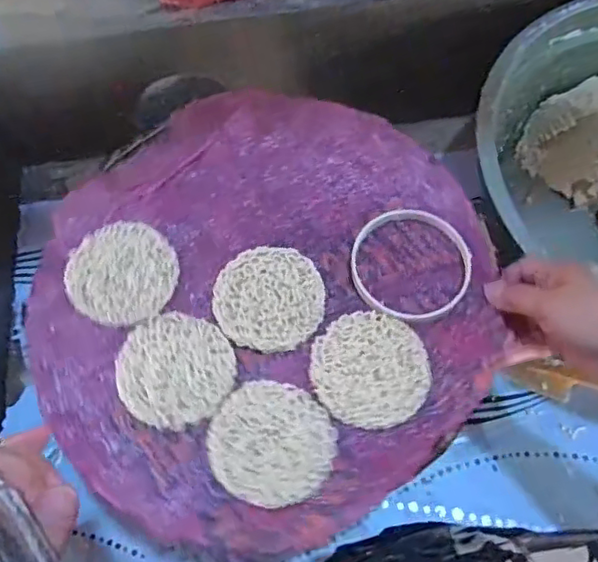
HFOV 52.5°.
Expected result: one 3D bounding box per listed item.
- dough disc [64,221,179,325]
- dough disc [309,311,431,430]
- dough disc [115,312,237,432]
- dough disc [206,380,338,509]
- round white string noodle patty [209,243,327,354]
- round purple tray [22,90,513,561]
[{"bbox_3d":[-0.133,-0.007,0.456,0.079,0.006,0.080,0,67,0],"label":"dough disc"},{"bbox_3d":[0.049,0.060,0.419,0.077,0.008,0.080,0,67,0],"label":"dough disc"},{"bbox_3d":[-0.087,0.060,0.422,0.083,0.005,0.077,0,67,0],"label":"dough disc"},{"bbox_3d":[-0.018,0.105,0.399,0.077,0.011,0.081,0,67,0],"label":"dough disc"},{"bbox_3d":[-0.022,0.012,0.445,0.079,0.009,0.078,0,67,0],"label":"round white string noodle patty"},{"bbox_3d":[-0.027,0.007,0.446,0.318,0.022,0.332,0,67,0],"label":"round purple tray"}]

